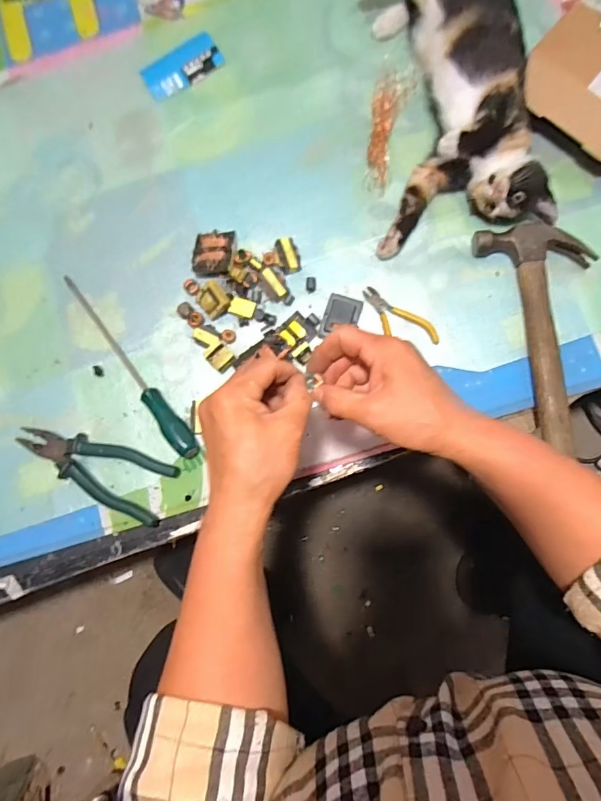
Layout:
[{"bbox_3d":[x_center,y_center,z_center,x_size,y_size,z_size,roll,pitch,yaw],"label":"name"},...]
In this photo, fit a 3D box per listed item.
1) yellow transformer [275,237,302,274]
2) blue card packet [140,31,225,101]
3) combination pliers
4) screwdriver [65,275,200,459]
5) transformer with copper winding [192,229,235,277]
[{"bbox_3d":[-0.015,-0.180,0.548,0.028,0.017,0.043,-16,81,3],"label":"yellow transformer"},{"bbox_3d":[-0.162,-0.456,0.601,0.107,0.013,0.059,-32,81,1],"label":"blue card packet"},{"bbox_3d":[-0.243,0.072,0.527,0.188,0.023,0.071,27,86,8],"label":"combination pliers"},{"bbox_3d":[-0.218,-0.044,0.545,0.027,0.021,0.290,-41,81,-1],"label":"screwdriver"},{"bbox_3d":[-0.108,-0.184,0.553,0.051,0.021,0.058,-2,82,5],"label":"transformer with copper winding"}]

